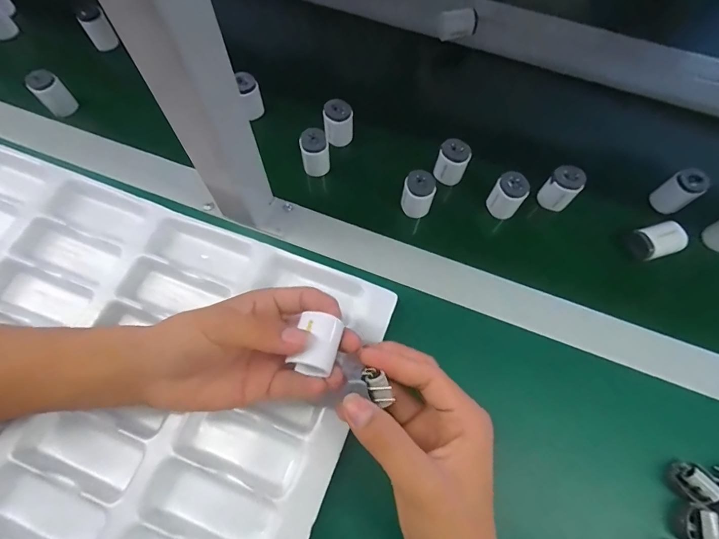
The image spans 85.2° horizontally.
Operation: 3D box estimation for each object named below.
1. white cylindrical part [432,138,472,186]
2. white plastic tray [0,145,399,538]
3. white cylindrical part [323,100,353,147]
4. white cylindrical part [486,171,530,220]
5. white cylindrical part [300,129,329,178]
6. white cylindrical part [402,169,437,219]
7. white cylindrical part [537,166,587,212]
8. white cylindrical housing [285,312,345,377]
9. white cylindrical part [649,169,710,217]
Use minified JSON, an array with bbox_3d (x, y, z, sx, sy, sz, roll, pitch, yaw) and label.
[{"bbox_3d":[0.096,-0.110,0.404,0.031,0.044,0.025,22,66,8],"label":"white cylindrical part"},{"bbox_3d":[-0.235,0.080,0.316,0.455,0.037,0.313,20,69,7],"label":"white plastic tray"},{"bbox_3d":[-0.023,-0.156,0.419,0.031,0.040,0.027,-5,66,-5],"label":"white cylindrical part"},{"bbox_3d":[0.148,-0.073,0.390,0.030,0.043,0.024,36,69,13],"label":"white cylindrical part"},{"bbox_3d":[-0.046,-0.121,0.406,0.027,0.041,0.028,-2,66,-3],"label":"white cylindrical part"},{"bbox_3d":[0.058,-0.074,0.385,0.029,0.040,0.028,1,65,-2],"label":"white cylindrical part"},{"bbox_3d":[0.204,-0.082,0.395,0.031,0.040,0.027,41,70,15],"label":"white cylindrical part"},{"bbox_3d":[-0.027,0.050,0.261,0.026,0.026,0.037,15,69,5],"label":"white cylindrical housing"},{"bbox_3d":[0.322,-0.078,0.395,0.027,0.041,0.029,1,65,-2],"label":"white cylindrical part"}]

